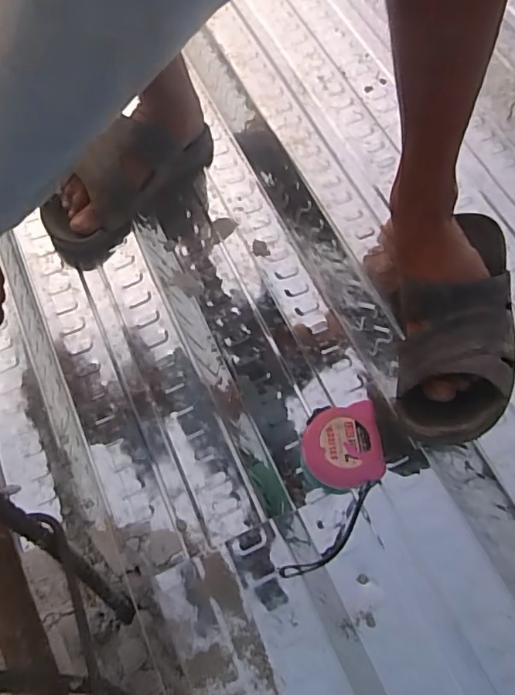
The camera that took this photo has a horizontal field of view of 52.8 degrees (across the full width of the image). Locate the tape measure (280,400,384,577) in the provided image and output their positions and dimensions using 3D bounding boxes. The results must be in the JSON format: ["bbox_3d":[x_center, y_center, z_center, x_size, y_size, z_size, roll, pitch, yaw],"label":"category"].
[{"bbox_3d":[0.076,0.135,0.497,0.077,0.052,0.165,10,65,3],"label":"tape measure"}]

